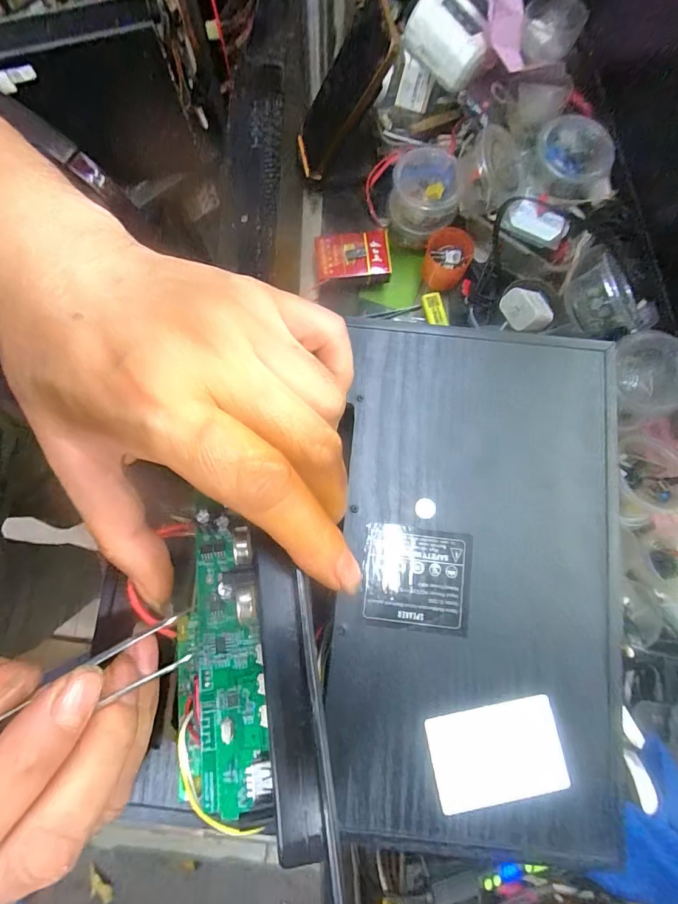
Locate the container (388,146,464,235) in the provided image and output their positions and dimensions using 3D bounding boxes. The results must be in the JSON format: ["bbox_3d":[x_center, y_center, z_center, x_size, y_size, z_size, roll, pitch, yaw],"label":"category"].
[{"bbox_3d":[0.096,-0.289,0.484,0.076,0.051,0.069,12,79,1],"label":"container"}]

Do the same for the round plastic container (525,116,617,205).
[{"bbox_3d":[0.243,-0.304,0.450,0.075,0.039,0.075,0,79,-1],"label":"round plastic container"}]

